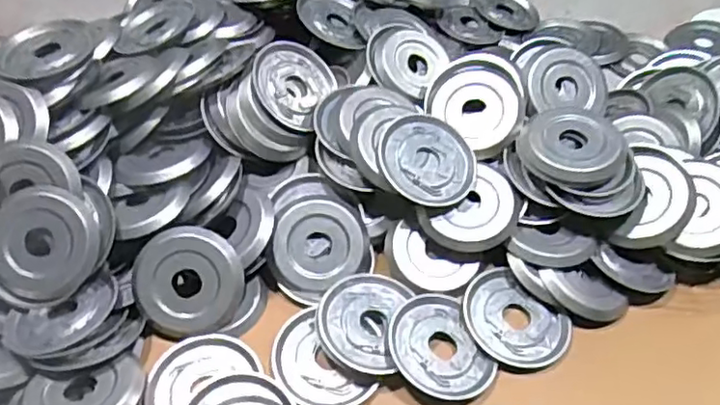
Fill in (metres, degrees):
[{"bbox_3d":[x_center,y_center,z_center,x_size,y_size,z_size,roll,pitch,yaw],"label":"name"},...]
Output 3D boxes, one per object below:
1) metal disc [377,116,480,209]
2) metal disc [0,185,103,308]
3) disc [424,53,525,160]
[{"bbox_3d":[0.057,-0.037,0.535,0.084,0.005,0.084,8,61,-15],"label":"metal disc"},{"bbox_3d":[-0.245,0.035,0.488,0.083,0.018,0.090,25,85,1],"label":"metal disc"},{"bbox_3d":[0.108,-0.093,0.568,0.079,0.013,0.096,-43,67,2],"label":"disc"}]

